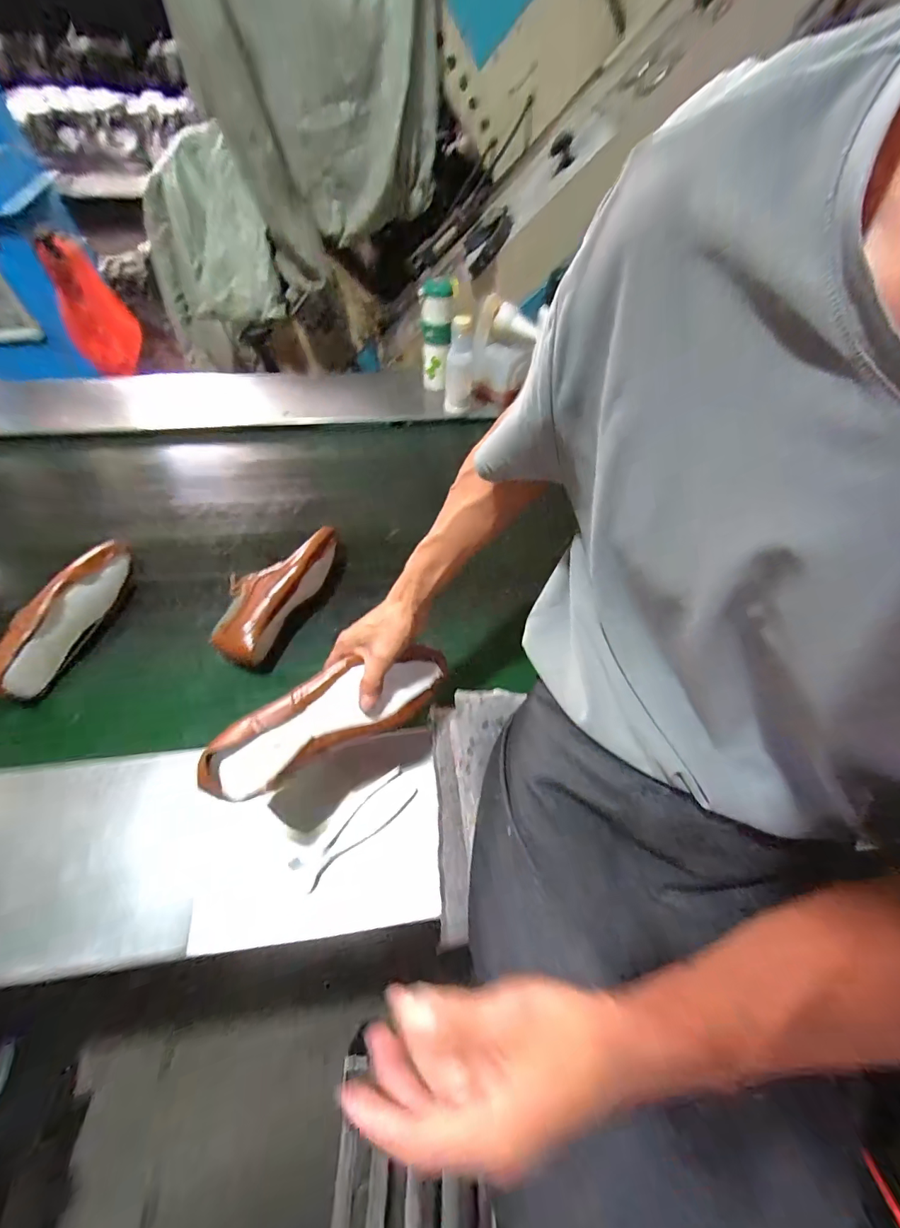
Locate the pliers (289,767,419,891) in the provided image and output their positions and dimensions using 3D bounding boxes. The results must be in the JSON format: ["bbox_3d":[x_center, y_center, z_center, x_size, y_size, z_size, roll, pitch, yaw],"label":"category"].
[{"bbox_3d":[-0.114,0.266,0.529,0.164,0.007,0.040,-35,65,-23],"label":"pliers"}]

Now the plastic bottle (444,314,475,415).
[{"bbox_3d":[0.024,-0.553,0.959,0.061,0.186,0.056,8,57,2],"label":"plastic bottle"}]

